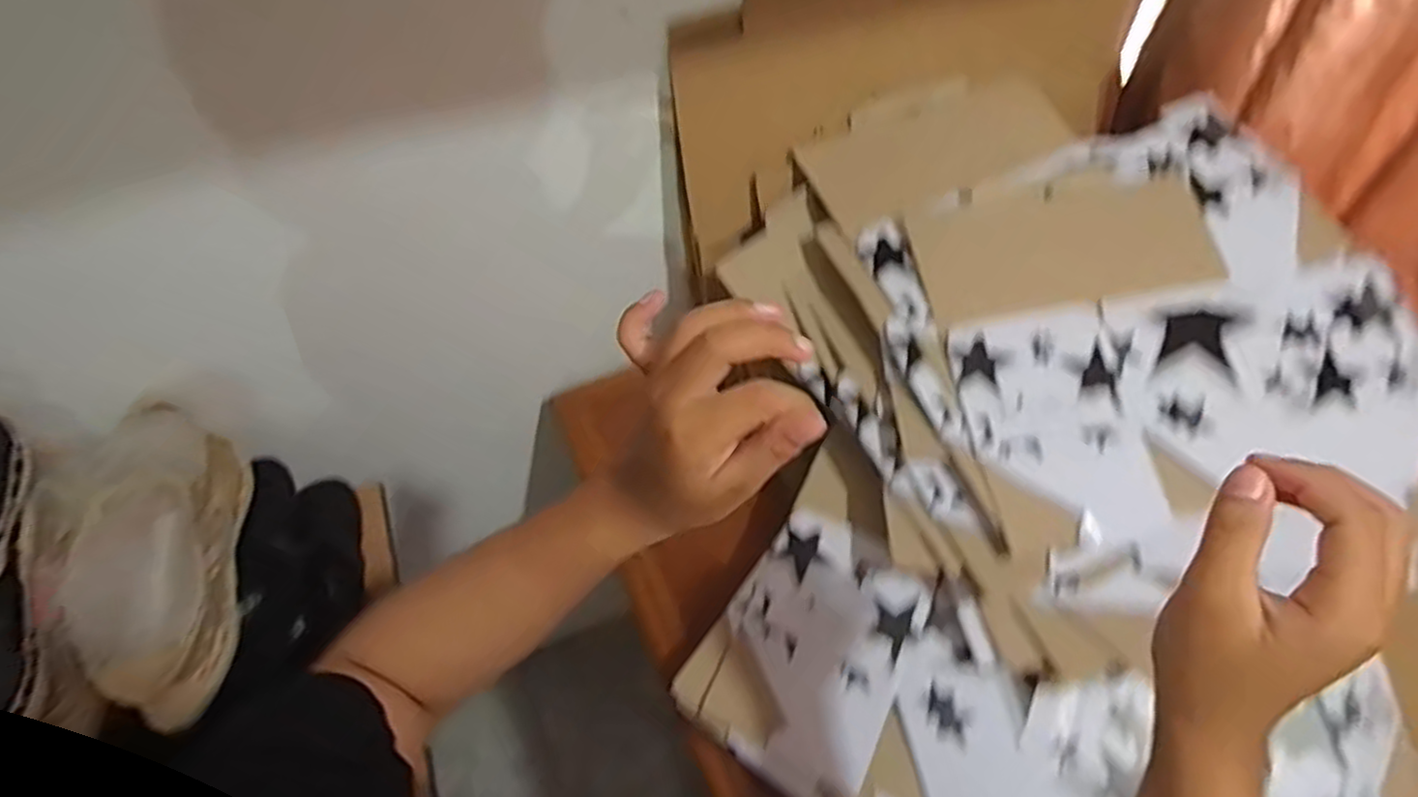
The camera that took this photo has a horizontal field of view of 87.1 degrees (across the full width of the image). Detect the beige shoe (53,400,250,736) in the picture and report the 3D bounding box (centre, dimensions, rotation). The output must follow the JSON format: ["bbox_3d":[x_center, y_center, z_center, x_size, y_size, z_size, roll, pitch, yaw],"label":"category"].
[{"bbox_3d":[-0.465,0.121,0.623,0.102,0.126,0.274,-16,54,-10],"label":"beige shoe"}]

